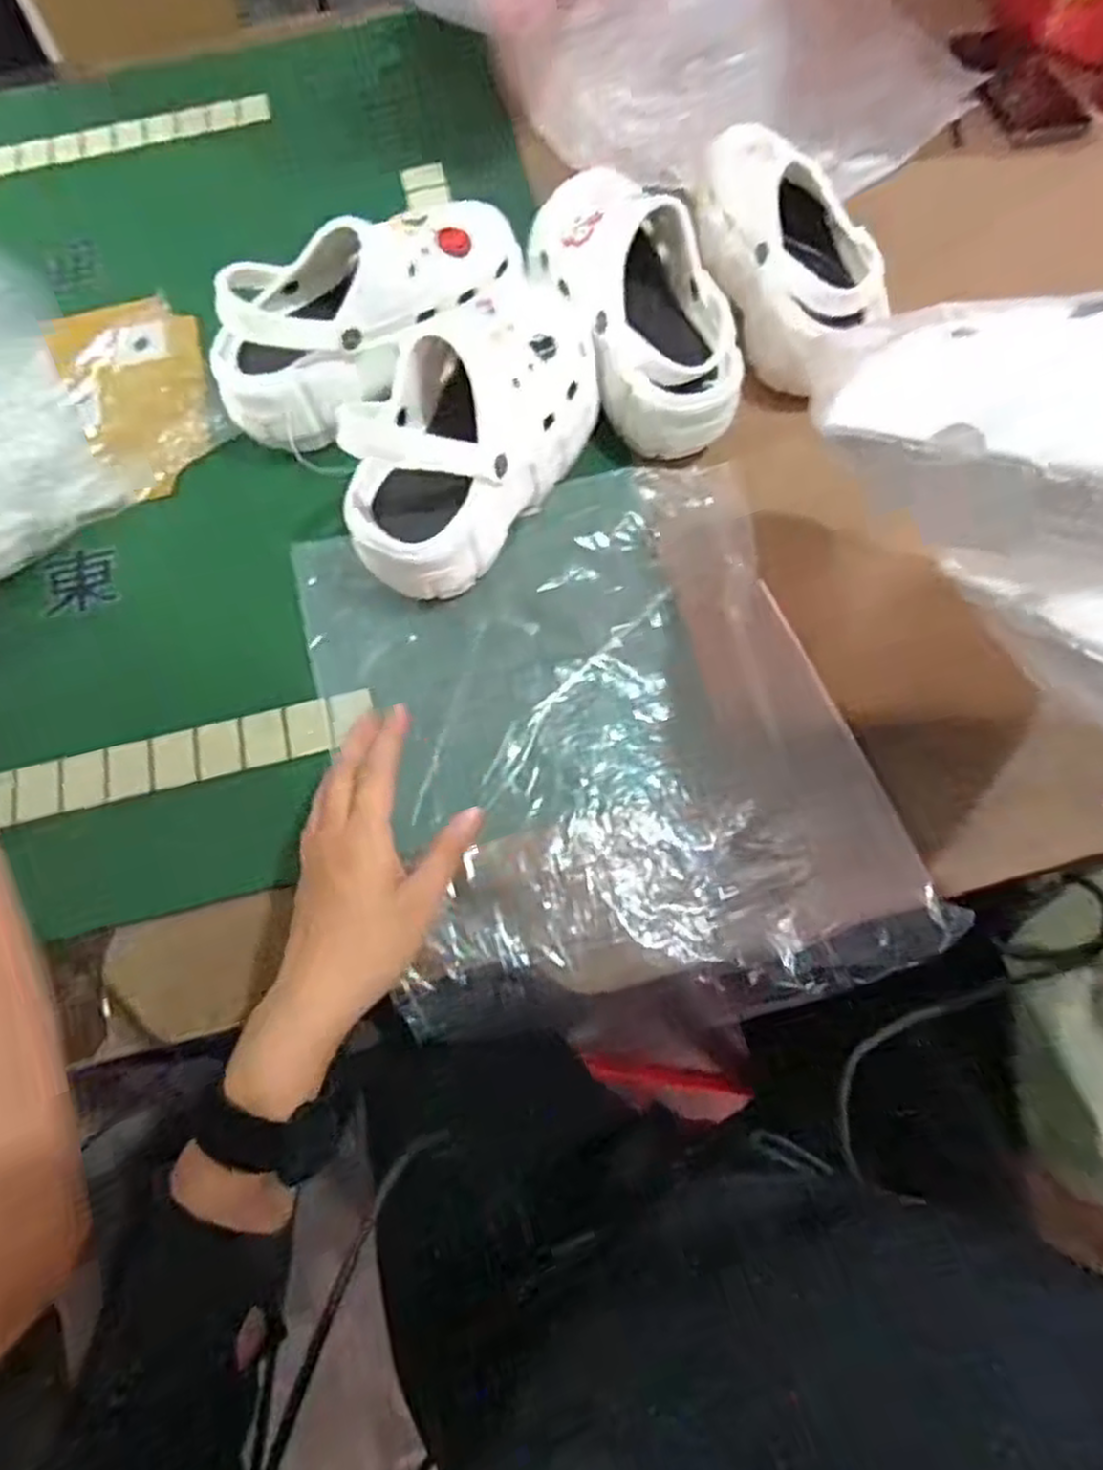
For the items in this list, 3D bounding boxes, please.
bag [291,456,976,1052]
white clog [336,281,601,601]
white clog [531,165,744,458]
[{"bbox_3d":[0.030,-0.001,0.515,0.345,0.028,0.373,-13,70,-5],"label":"bag"},{"bbox_3d":[-0.045,-0.226,0.545,0.108,0.117,0.267,28,72,10],"label":"white clog"},{"bbox_3d":[0.061,-0.335,0.589,0.114,0.111,0.237,-17,71,-6],"label":"white clog"}]

